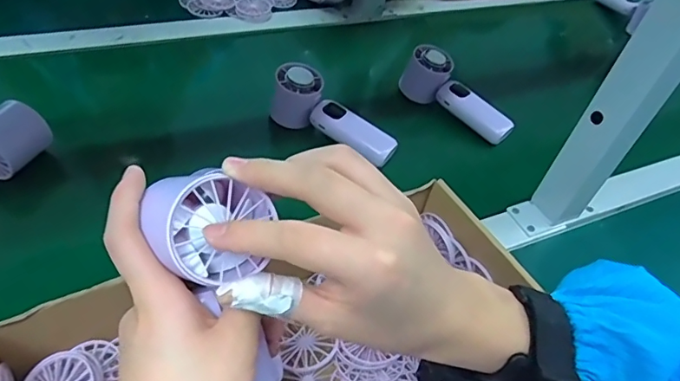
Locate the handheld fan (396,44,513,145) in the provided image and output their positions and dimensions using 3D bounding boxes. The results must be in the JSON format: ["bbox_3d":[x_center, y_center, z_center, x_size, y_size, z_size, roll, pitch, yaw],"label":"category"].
[{"bbox_3d":[0.147,-0.115,0.629,0.151,0.054,0.044,42,54,13],"label":"handheld fan"}]

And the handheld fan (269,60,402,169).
[{"bbox_3d":[-0.009,-0.080,0.564,0.153,0.050,0.047,34,50,6],"label":"handheld fan"}]

